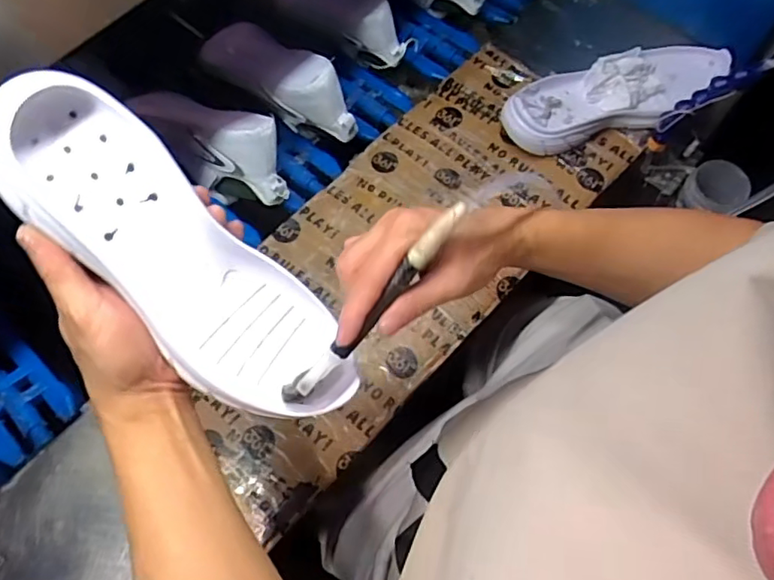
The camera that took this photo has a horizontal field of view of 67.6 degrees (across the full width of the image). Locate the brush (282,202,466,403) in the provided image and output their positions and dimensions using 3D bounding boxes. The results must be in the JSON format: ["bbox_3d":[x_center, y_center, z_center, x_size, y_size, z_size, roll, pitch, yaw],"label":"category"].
[{"bbox_3d":[-0.012,0.015,0.389,0.016,0.016,0.175,45,105,12],"label":"brush"}]

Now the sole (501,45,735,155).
[{"bbox_3d":[0.282,-0.240,0.710,0.276,0.040,0.092,-18,73,-8],"label":"sole"}]

